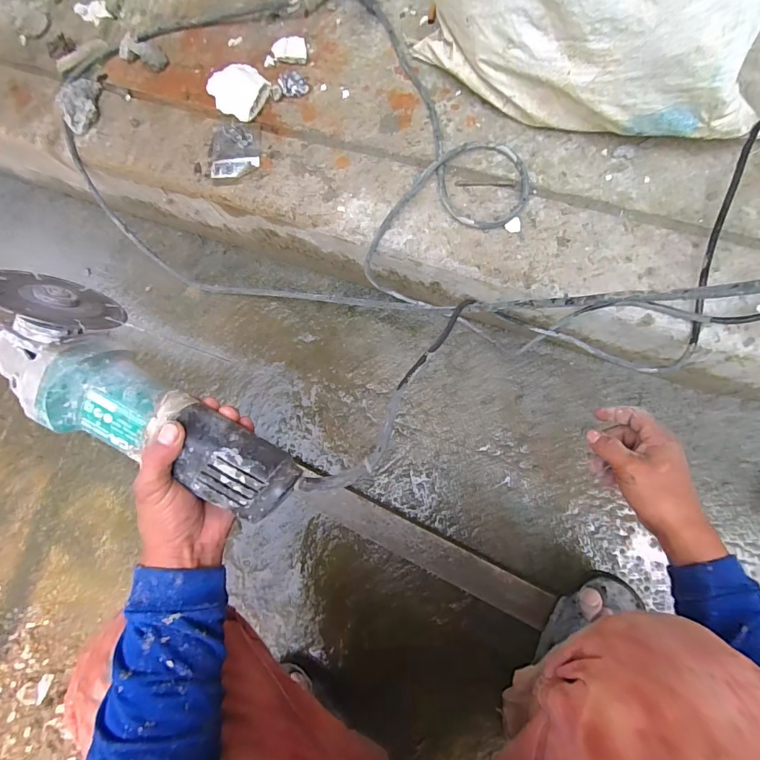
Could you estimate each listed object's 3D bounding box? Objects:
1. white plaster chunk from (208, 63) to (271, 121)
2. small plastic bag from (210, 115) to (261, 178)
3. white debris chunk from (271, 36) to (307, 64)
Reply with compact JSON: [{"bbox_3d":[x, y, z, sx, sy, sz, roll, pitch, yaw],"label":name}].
[{"bbox_3d":[-0.197,-0.407,0.590,0.083,0.021,0.069,39,90,11],"label":"white plaster chunk"},{"bbox_3d":[-0.201,-0.327,0.592,0.072,0.007,0.094,1,83,9],"label":"small plastic bag"},{"bbox_3d":[-0.127,-0.465,0.595,0.048,0.012,0.033,5,84,9],"label":"white debris chunk"}]

